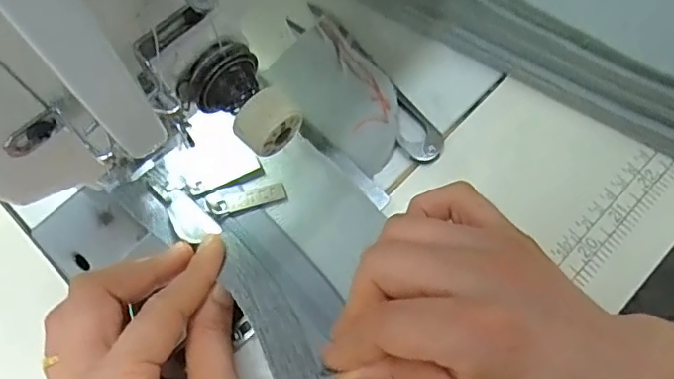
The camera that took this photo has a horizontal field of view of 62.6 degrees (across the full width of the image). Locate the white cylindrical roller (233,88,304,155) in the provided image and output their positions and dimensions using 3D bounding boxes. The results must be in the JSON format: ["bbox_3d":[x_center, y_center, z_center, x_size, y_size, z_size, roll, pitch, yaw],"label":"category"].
[{"bbox_3d":[-0.021,-0.020,0.170,0.019,0.013,0.014,-35,74,-11],"label":"white cylindrical roller"}]

